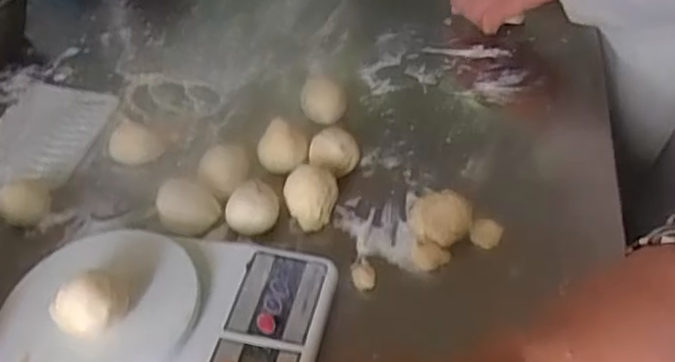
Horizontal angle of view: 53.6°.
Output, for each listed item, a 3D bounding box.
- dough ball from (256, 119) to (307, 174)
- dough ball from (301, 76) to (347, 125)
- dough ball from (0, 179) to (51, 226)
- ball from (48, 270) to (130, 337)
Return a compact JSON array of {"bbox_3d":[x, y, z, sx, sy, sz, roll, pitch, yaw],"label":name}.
[{"bbox_3d":[-0.048,-0.031,0.577,0.041,0.041,0.037,-10,42,-3],"label":"dough ball"},{"bbox_3d":[-0.013,-0.074,0.632,0.041,0.030,0.041,-7,42,1],"label":"dough ball"},{"bbox_3d":[-0.267,0.013,0.563,0.040,0.033,0.038,-4,42,4],"label":"dough ball"},{"bbox_3d":[-0.157,0.079,0.424,0.043,0.038,0.040,-4,43,3],"label":"ball"}]

